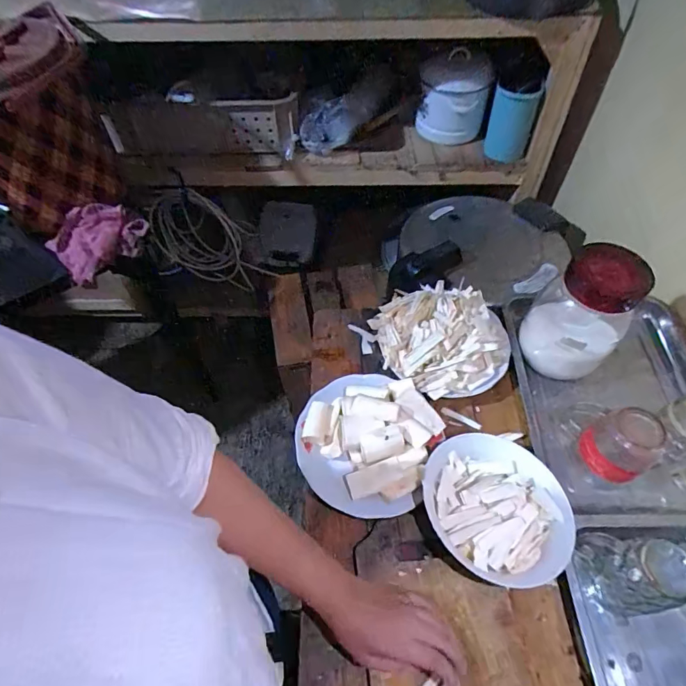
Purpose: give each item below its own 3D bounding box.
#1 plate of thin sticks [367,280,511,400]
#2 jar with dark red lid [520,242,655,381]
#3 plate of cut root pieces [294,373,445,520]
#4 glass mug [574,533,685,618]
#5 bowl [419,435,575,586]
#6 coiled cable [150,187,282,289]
[{"bbox_3d":[0.153,-0.014,0.706,0.214,0.061,0.185,37,64,22],"label":"plate of thin sticks"},{"bbox_3d":[0.343,-0.040,0.647,0.122,0.188,0.097,37,64,22],"label":"jar with dark red lid"},{"bbox_3d":[0.034,0.132,0.623,0.184,0.051,0.199,0,56,1],"label":"plate of cut root pieces"},{"bbox_3d":[0.340,0.264,0.514,0.093,0.112,0.083,-7,56,-4],"label":"glass mug"},{"bbox_3d":[0.193,0.207,0.566,0.174,0.071,0.182,0,56,1],"label":"bowl"},{"bbox_3d":[-0.428,-0.323,1.419,0.380,0.295,0.097,18,58,13],"label":"coiled cable"}]

